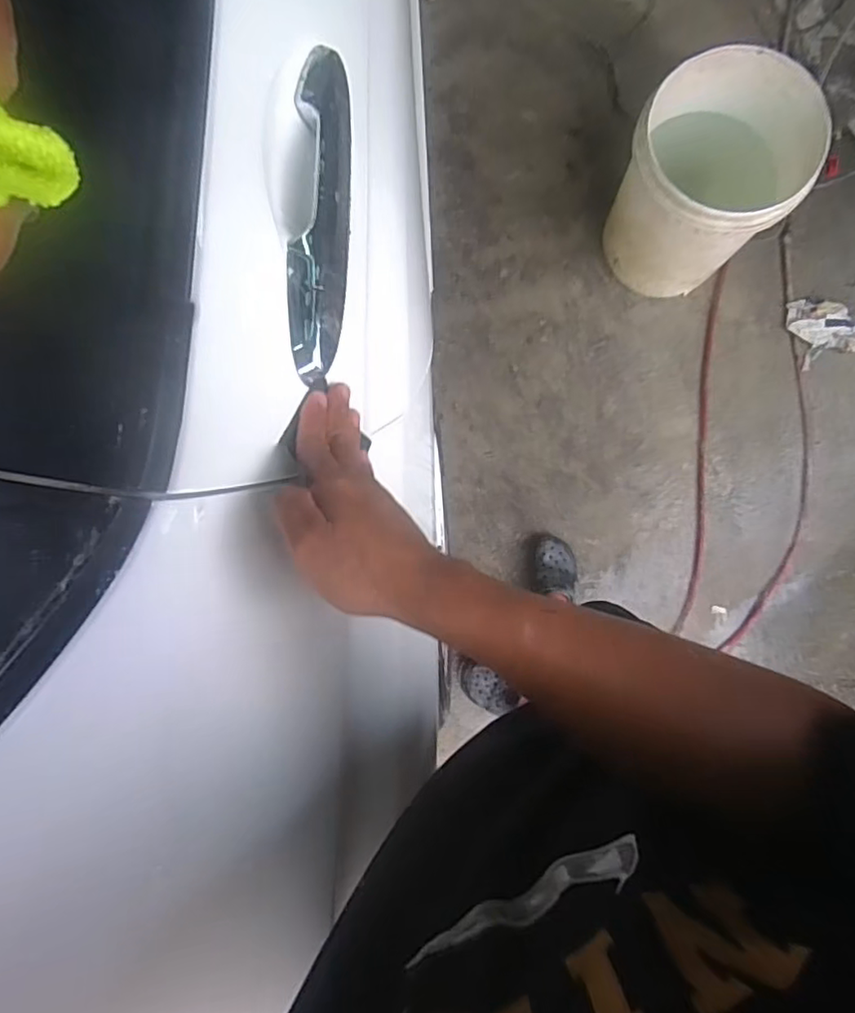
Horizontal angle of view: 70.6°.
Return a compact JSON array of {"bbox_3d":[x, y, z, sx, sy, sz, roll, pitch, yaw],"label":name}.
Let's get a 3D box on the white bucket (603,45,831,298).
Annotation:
[{"bbox_3d":[0.514,-0.612,1.185,0.297,0.366,0.274,0,85,3],"label":"white bucket"}]

